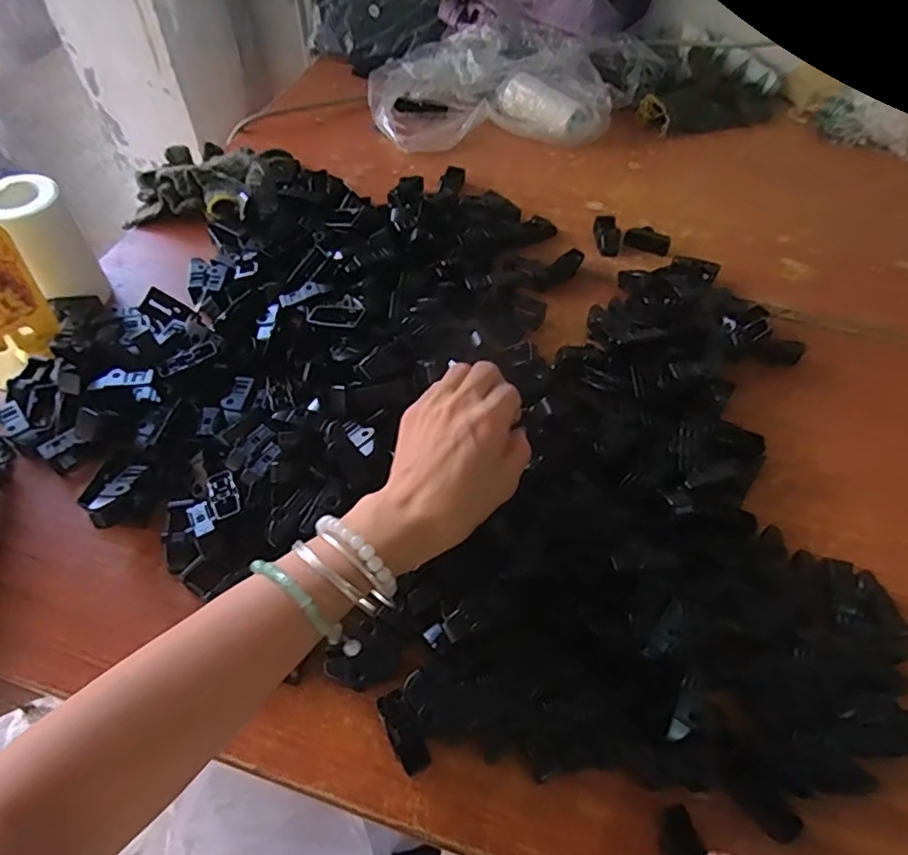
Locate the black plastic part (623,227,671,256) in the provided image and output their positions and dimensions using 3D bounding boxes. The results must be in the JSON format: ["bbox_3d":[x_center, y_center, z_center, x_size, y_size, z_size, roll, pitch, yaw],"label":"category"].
[{"bbox_3d":[0.207,-0.200,0.640,0.046,0.020,0.016,21,56,13],"label":"black plastic part"}]

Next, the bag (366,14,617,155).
[{"bbox_3d":[0.043,-0.450,0.785,0.304,0.073,0.199,-5,54,-5],"label":"bag"}]

